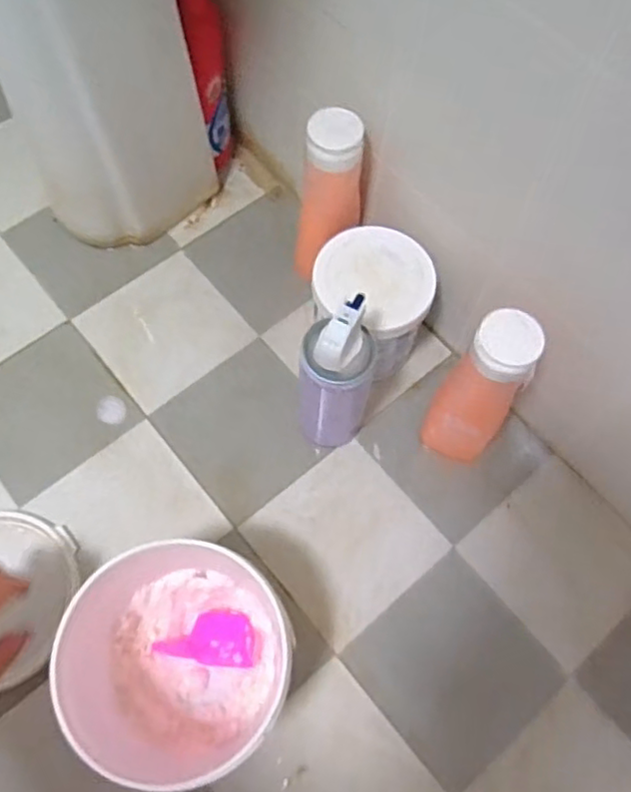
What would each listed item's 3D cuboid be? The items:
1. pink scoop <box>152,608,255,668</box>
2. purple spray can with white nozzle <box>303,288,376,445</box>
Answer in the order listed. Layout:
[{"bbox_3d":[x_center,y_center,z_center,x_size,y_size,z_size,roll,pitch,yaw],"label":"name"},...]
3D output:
[{"bbox_3d":[-0.095,0.208,0.575,0.091,0.043,0.059,7,66,1],"label":"pink scoop"},{"bbox_3d":[0.020,-0.015,0.598,0.061,0.210,0.059,1,66,-3],"label":"purple spray can with white nozzle"}]

